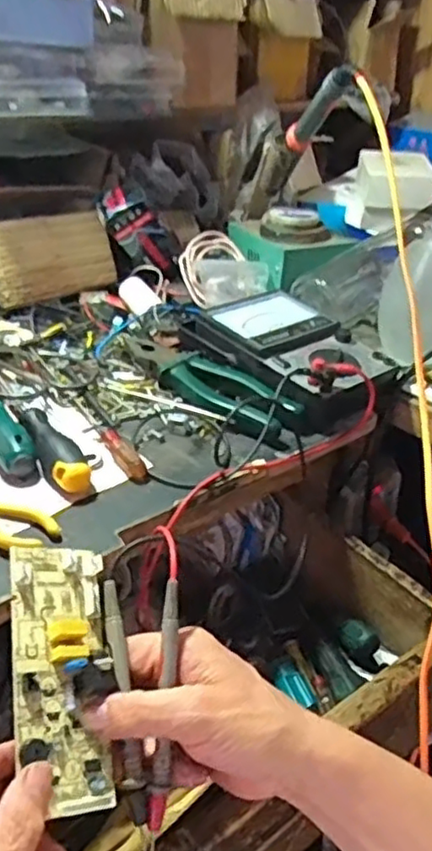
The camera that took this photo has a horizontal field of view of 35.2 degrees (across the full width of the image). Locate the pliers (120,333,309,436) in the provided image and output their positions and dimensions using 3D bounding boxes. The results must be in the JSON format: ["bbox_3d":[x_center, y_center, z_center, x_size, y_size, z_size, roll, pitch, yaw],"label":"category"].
[{"bbox_3d":[-0.016,-0.044,0.625,0.059,0.026,0.210,-22,39,-35],"label":"pliers"}]

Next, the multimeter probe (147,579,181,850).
[{"bbox_3d":[-0.029,0.163,0.378,0.011,0.007,0.149,4,75,1],"label":"multimeter probe"}]

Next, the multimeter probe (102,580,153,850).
[{"bbox_3d":[-0.050,0.162,0.382,0.012,0.012,0.150,-6,68,-15],"label":"multimeter probe"}]

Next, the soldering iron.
[{"bbox_3d":[0.078,-0.291,0.716,0.026,0.030,0.289,-6,-7,-15],"label":"soldering iron"}]

